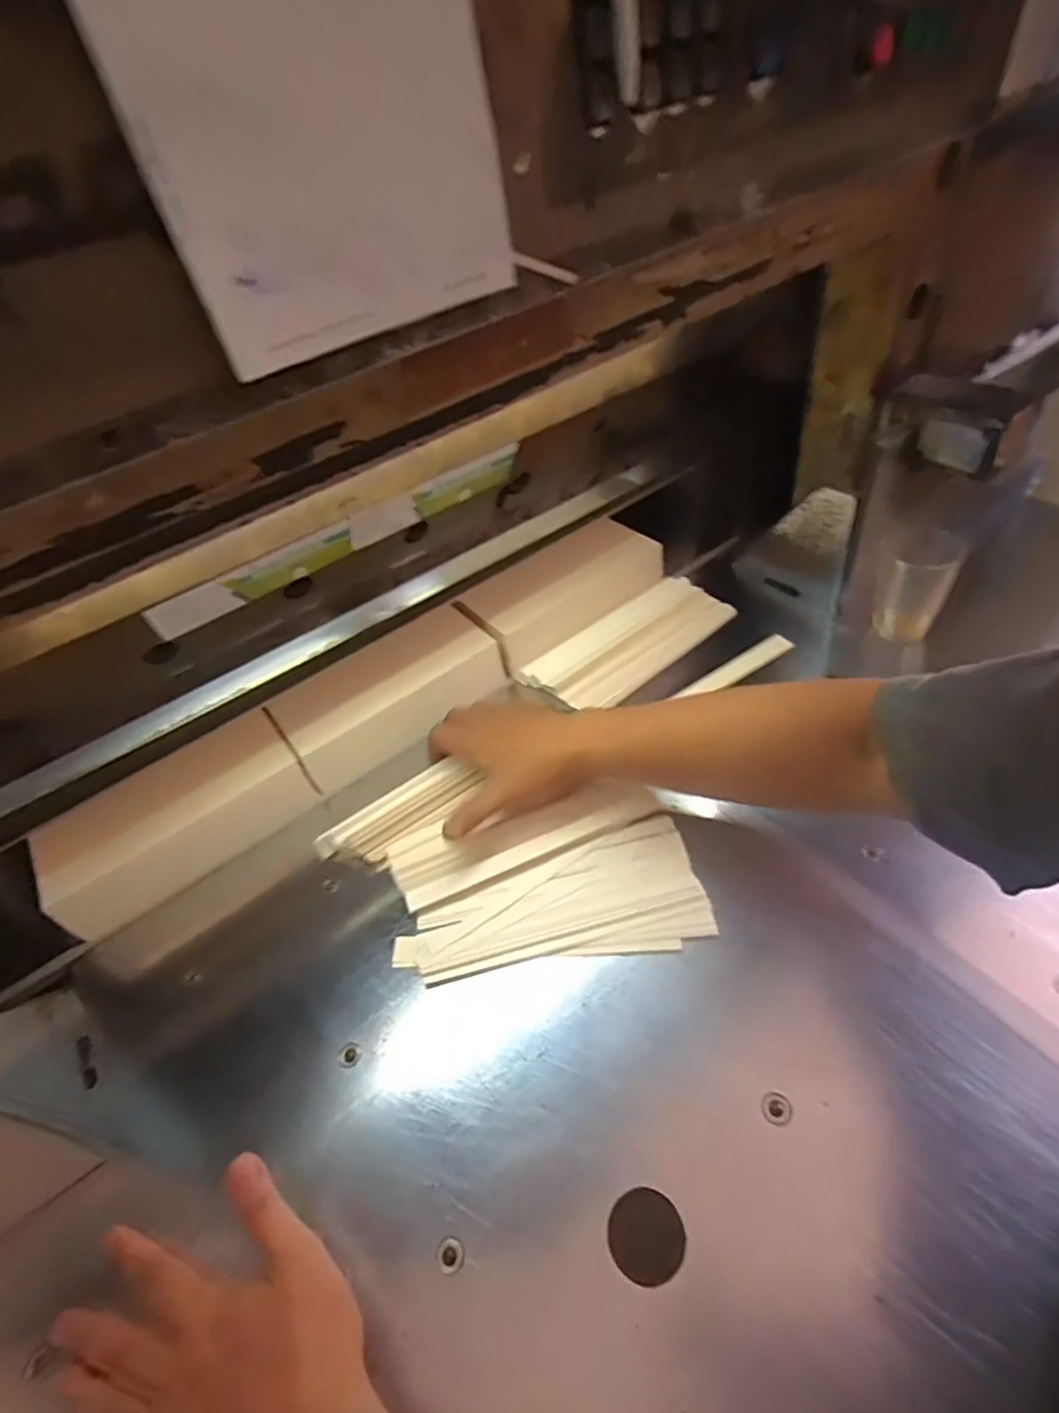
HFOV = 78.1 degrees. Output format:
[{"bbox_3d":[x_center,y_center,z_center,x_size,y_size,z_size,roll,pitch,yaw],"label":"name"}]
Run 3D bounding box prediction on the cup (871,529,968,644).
[{"bbox_3d":[0.362,-0.109,0.612,0.051,0.095,0.053,-4,47,4],"label":"cup"}]

